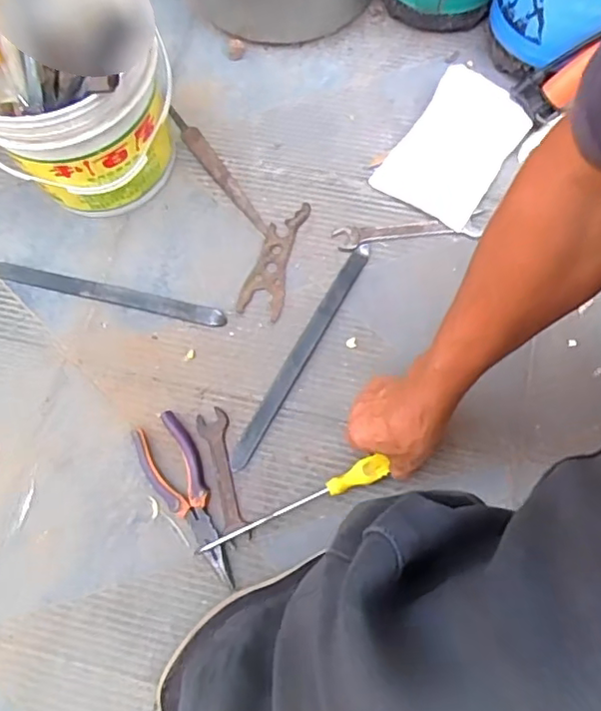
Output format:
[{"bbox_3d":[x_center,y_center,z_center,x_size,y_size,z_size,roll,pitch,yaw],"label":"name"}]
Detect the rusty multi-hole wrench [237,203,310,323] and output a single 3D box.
[{"bbox_3d":[-0.031,-0.114,0.708,0.047,0.004,0.156,14,71,6],"label":"rusty multi-hole wrench"}]

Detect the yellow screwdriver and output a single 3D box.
[{"bbox_3d":[-0.008,0.149,0.599,0.198,0.025,0.024,-24,74,-2],"label":"yellow screwdriver"}]

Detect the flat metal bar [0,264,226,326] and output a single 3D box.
[{"bbox_3d":[-0.226,-0.073,0.693,0.282,0.005,0.024,13,73,5],"label":"flat metal bar"}]

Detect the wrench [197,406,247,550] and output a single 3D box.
[{"bbox_3d":[-0.079,0.122,0.620,0.031,0.011,0.139,-15,71,-4],"label":"wrench"}]

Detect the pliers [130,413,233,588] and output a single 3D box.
[{"bbox_3d":[-0.116,0.147,0.611,0.056,0.016,0.179,-26,72,-8],"label":"pliers"}]

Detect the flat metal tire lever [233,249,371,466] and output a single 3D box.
[{"bbox_3d":[0.003,-0.005,0.667,0.019,0.009,0.292,28,73,11],"label":"flat metal tire lever"}]

